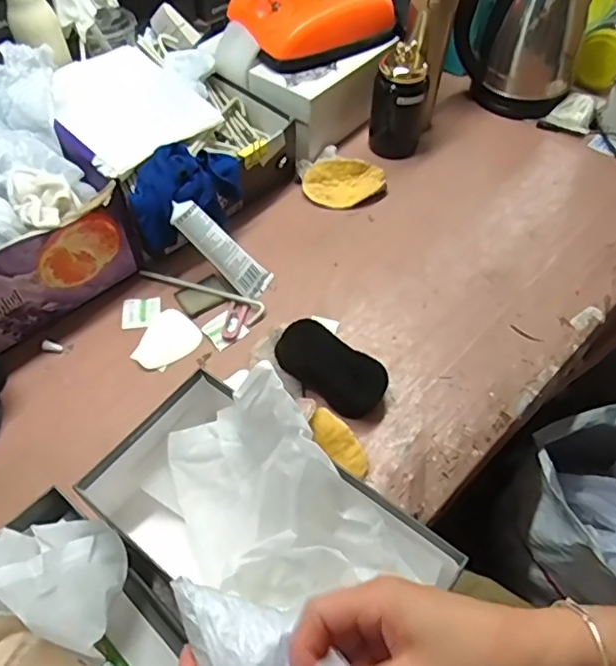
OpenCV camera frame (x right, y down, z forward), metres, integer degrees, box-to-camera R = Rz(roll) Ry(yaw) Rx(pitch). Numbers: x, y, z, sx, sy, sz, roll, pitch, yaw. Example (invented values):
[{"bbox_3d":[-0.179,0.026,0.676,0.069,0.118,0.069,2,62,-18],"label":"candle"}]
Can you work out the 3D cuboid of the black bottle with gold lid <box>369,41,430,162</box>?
[{"bbox_3d":[0.136,-0.345,0.855,0.079,0.152,0.072,8,55,5],"label":"black bottle with gold lid"}]

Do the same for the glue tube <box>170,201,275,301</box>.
[{"bbox_3d":[-0.106,-0.103,0.712,0.146,0.022,0.048,44,56,-19],"label":"glue tube"}]

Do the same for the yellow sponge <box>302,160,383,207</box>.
[{"bbox_3d":[0.055,-0.218,0.838,0.116,0.035,0.065,-4,55,-4],"label":"yellow sponge"}]

